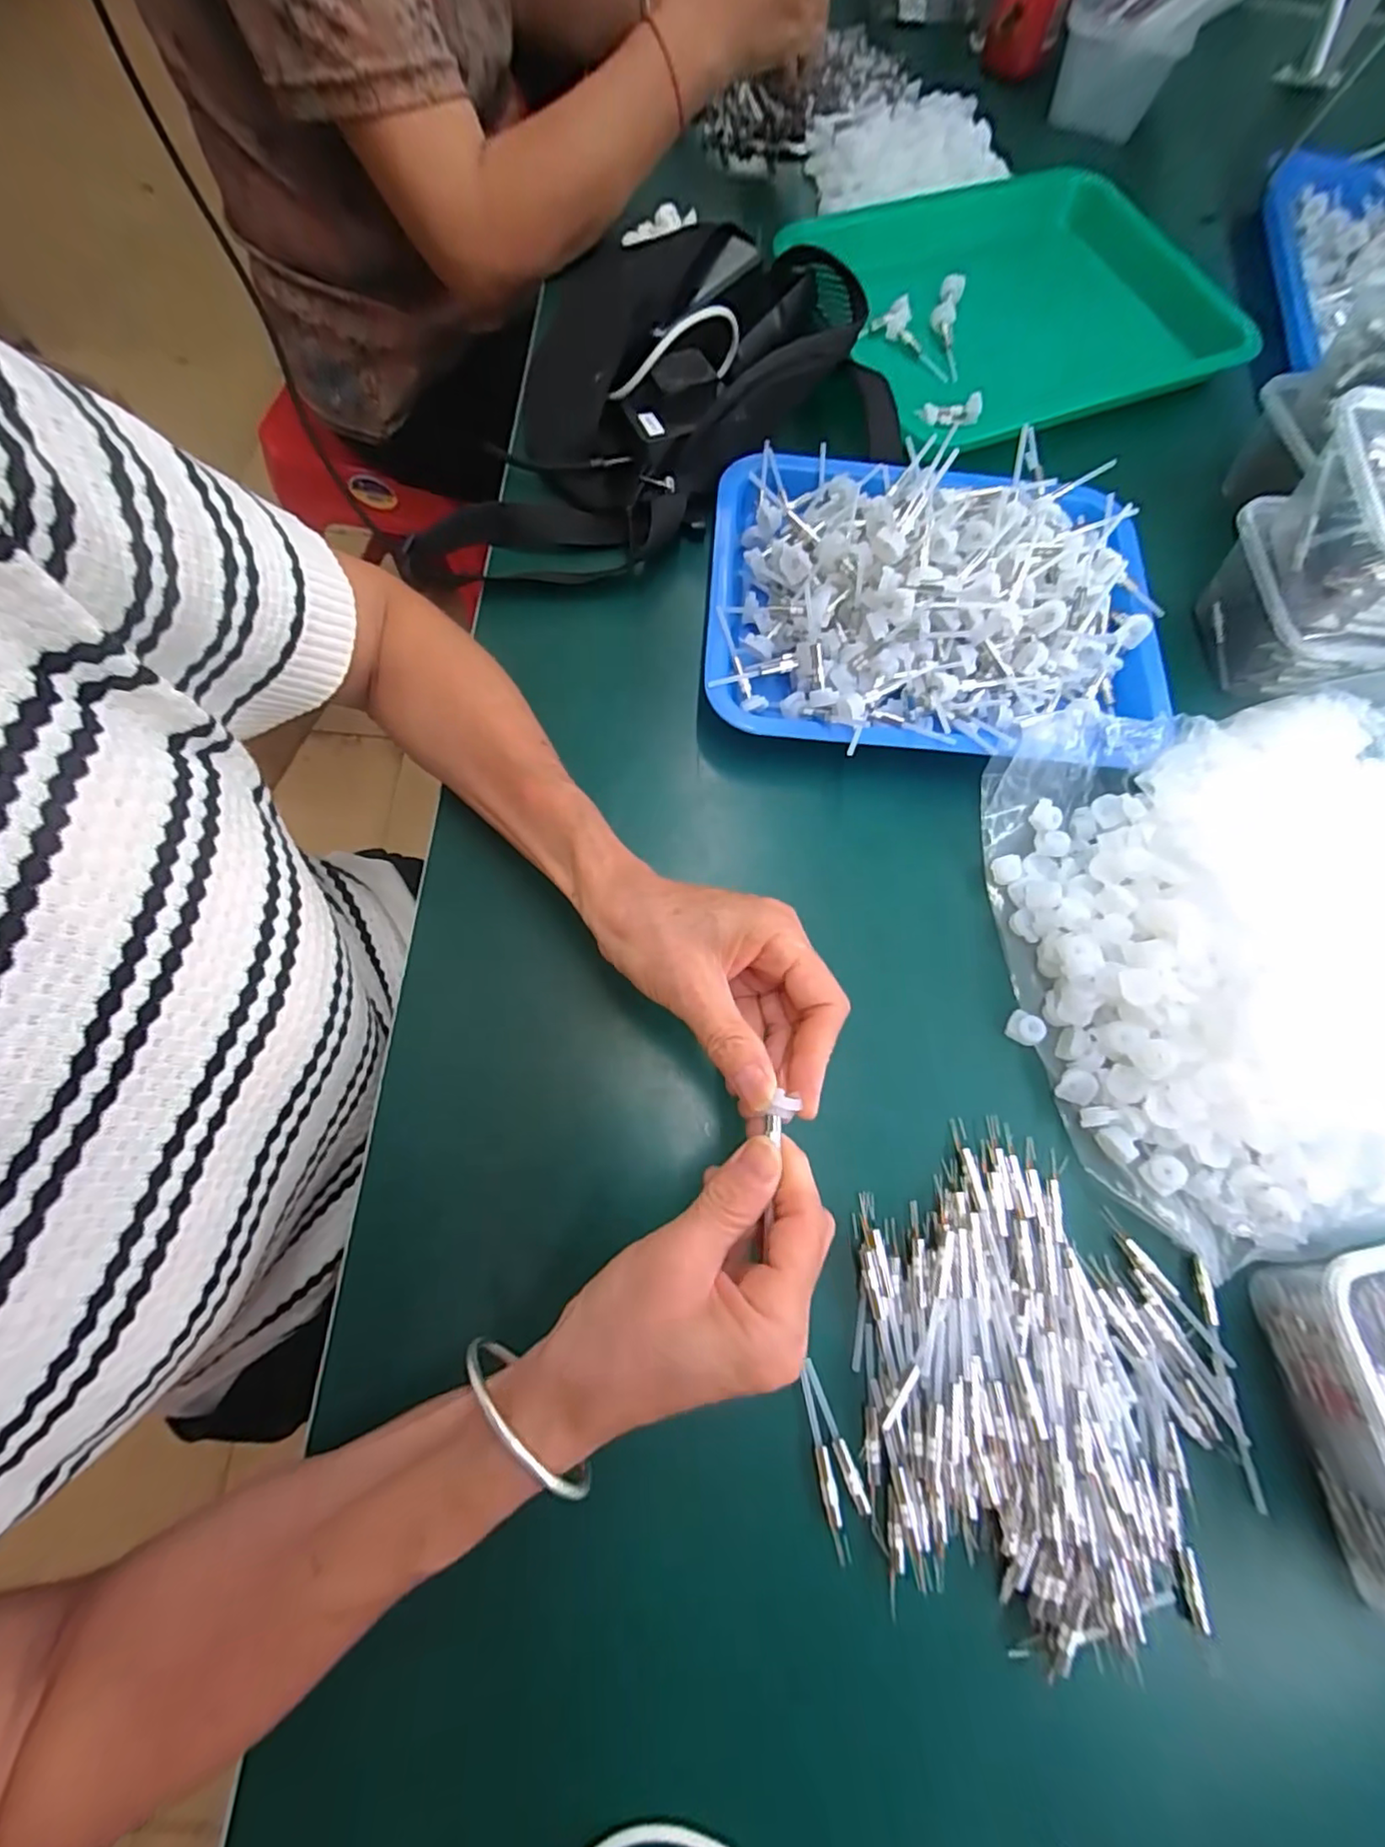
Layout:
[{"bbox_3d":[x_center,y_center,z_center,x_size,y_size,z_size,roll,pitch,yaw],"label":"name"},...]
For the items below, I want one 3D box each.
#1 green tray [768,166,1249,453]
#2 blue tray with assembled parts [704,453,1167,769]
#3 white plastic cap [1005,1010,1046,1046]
[{"bbox_3d":[0.264,-0.502,0.506,0.322,0.032,0.251,-25,76,-9],"label":"green tray"},{"bbox_3d":[0.155,-0.205,0.381,0.288,0.066,0.219,4,73,-1],"label":"blue tray with assembled parts"},{"bbox_3d":[0.182,0.057,0.338,0.018,0.010,0.017,1,73,-2],"label":"white plastic cap"}]

